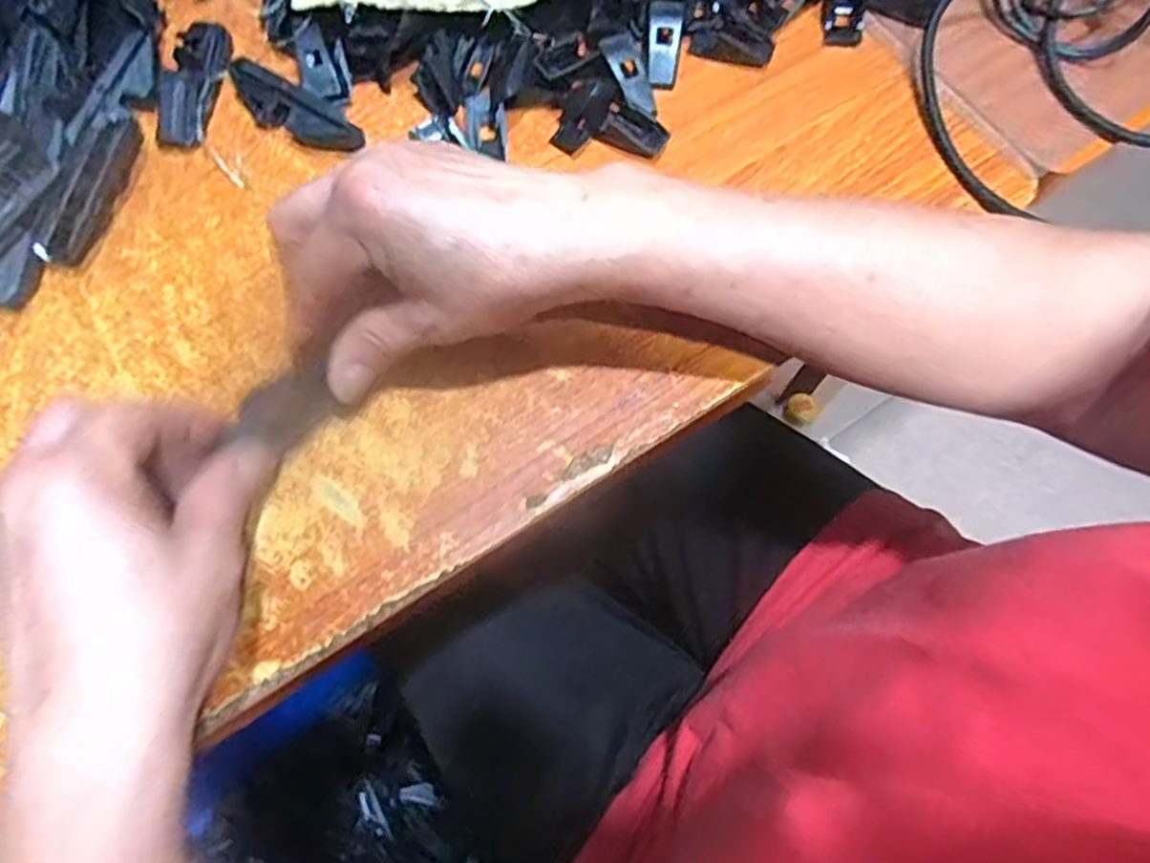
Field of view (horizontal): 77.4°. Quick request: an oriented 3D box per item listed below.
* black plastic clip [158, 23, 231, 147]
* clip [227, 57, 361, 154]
[{"bbox_3d":[-0.187,-0.174,0.352,0.019,0.020,0.072,3,71,1],"label":"black plastic clip"},{"bbox_3d":[-0.136,-0.154,0.346,0.071,0.022,0.018,27,73,9],"label":"clip"}]

